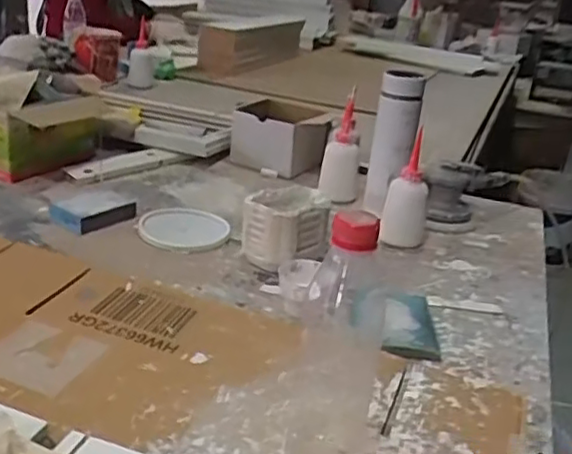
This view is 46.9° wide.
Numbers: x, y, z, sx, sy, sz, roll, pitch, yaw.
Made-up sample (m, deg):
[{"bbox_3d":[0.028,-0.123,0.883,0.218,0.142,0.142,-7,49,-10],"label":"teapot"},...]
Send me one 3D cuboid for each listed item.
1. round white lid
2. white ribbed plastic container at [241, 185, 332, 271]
[{"bbox_3d":[-0.143,-0.002,0.943,0.121,0.017,0.138,19,26,27],"label":"round white lid"},{"bbox_3d":[-0.002,0.004,0.869,0.109,0.089,0.097,5,23,-3],"label":"white ribbed plastic container"}]

